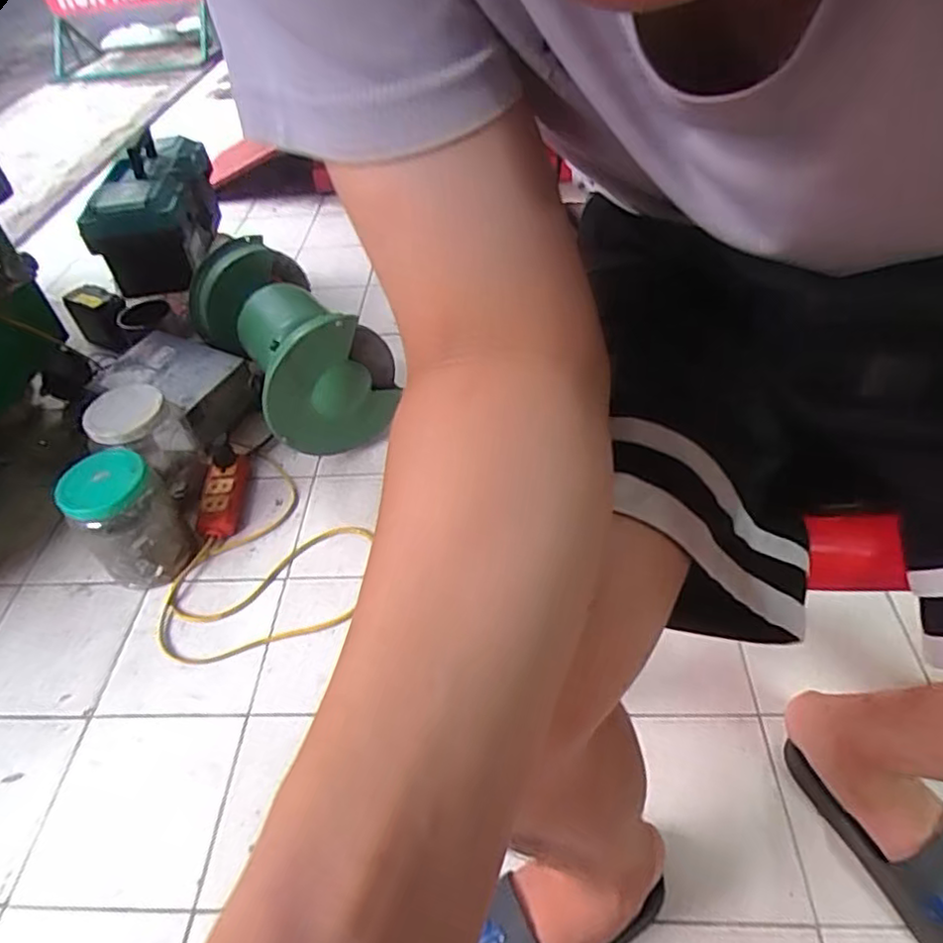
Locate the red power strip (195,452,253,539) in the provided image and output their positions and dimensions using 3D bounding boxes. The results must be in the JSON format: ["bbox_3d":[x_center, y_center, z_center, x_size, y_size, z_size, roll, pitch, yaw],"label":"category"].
[{"bbox_3d":[-0.379,0.037,1.016,0.058,0.046,0.152,-5,46,1],"label":"red power strip"}]

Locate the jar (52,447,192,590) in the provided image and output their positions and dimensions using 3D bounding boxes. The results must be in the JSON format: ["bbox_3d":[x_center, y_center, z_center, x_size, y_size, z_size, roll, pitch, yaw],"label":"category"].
[{"bbox_3d":[-0.468,0.065,0.902,0.112,0.184,0.123,-3,46,3],"label":"jar"}]

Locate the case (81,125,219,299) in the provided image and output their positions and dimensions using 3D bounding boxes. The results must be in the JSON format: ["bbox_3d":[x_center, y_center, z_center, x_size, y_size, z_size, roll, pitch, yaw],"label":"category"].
[{"bbox_3d":[-0.568,-0.473,1.177,0.147,0.164,0.324,-6,46,0],"label":"case"}]

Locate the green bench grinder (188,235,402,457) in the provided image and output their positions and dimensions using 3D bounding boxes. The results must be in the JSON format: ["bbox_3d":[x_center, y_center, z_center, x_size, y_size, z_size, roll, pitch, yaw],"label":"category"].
[{"bbox_3d":[-0.309,-0.212,1.078,0.194,0.207,0.395,-29,50,-21],"label":"green bench grinder"}]

